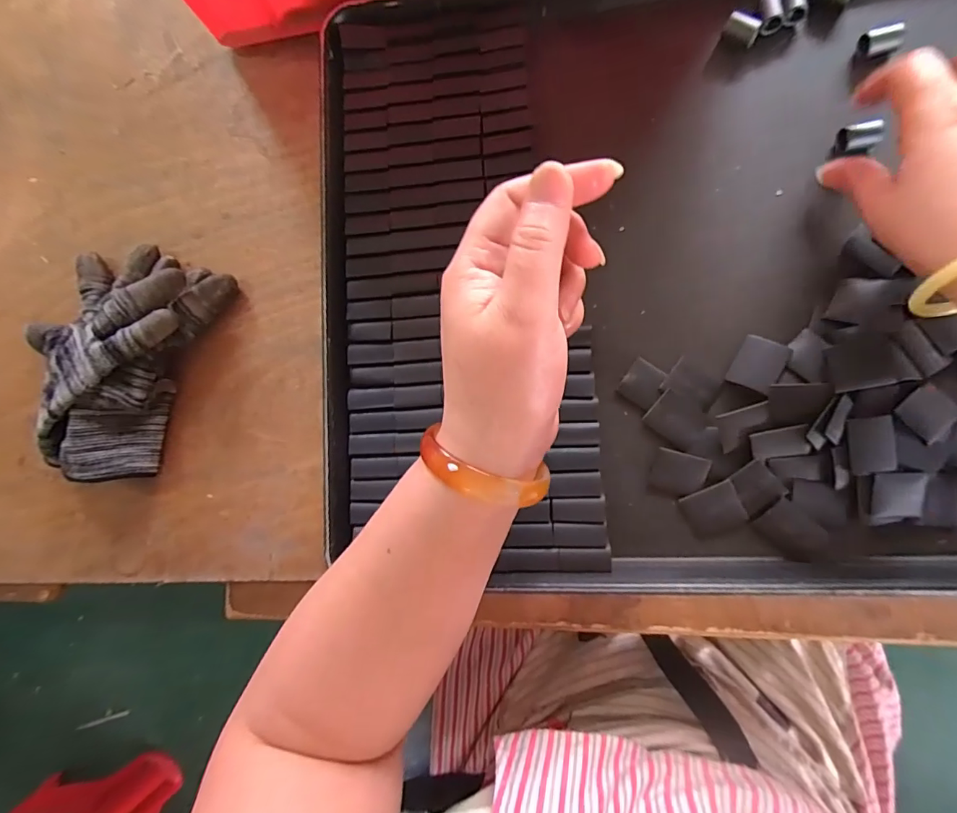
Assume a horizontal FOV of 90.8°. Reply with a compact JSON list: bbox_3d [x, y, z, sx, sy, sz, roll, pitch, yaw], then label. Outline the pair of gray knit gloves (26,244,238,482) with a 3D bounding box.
[{"bbox_3d":[-0.268,-0.039,0.333,0.129,0.049,0.164,21,88,10],"label":"pair of gray knit gloves"}]

